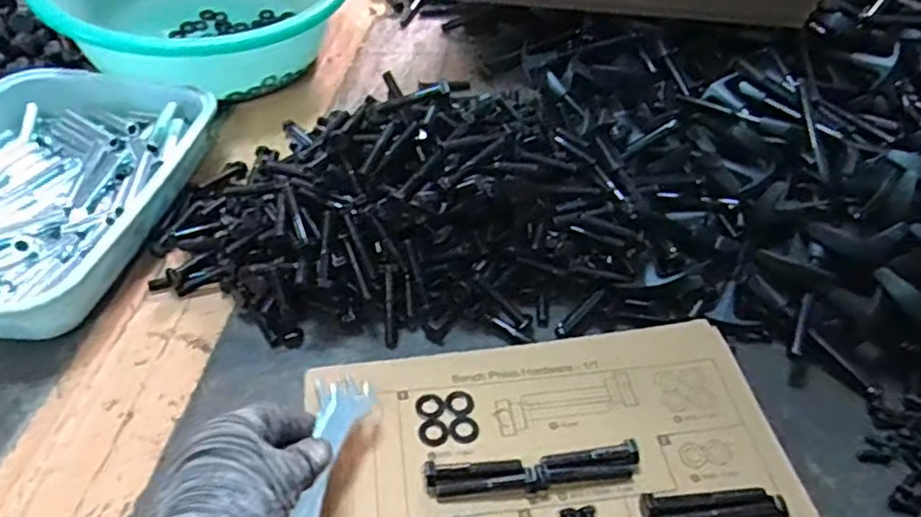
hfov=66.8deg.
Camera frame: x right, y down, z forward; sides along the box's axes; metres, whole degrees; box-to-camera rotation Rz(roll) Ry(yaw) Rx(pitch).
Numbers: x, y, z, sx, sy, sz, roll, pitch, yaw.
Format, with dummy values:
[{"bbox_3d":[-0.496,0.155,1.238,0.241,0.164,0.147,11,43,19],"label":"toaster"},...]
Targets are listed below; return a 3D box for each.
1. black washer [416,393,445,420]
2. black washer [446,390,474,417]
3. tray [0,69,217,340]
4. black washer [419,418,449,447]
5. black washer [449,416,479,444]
[{"bbox_3d":[-0.020,0.098,0.467,0.019,0.004,0.019,0,45,0],"label":"black washer"},{"bbox_3d":[0.000,0.097,0.470,0.019,0.004,0.018,-1,46,1],"label":"black washer"},{"bbox_3d":[-0.381,-0.068,0.627,0.241,0.052,0.327,10,46,10],"label":"tray"},{"bbox_3d":[-0.017,0.112,0.454,0.019,0.004,0.020,0,45,0],"label":"black washer"},{"bbox_3d":[0.002,0.111,0.455,0.018,0.004,0.020,-1,46,1],"label":"black washer"}]

